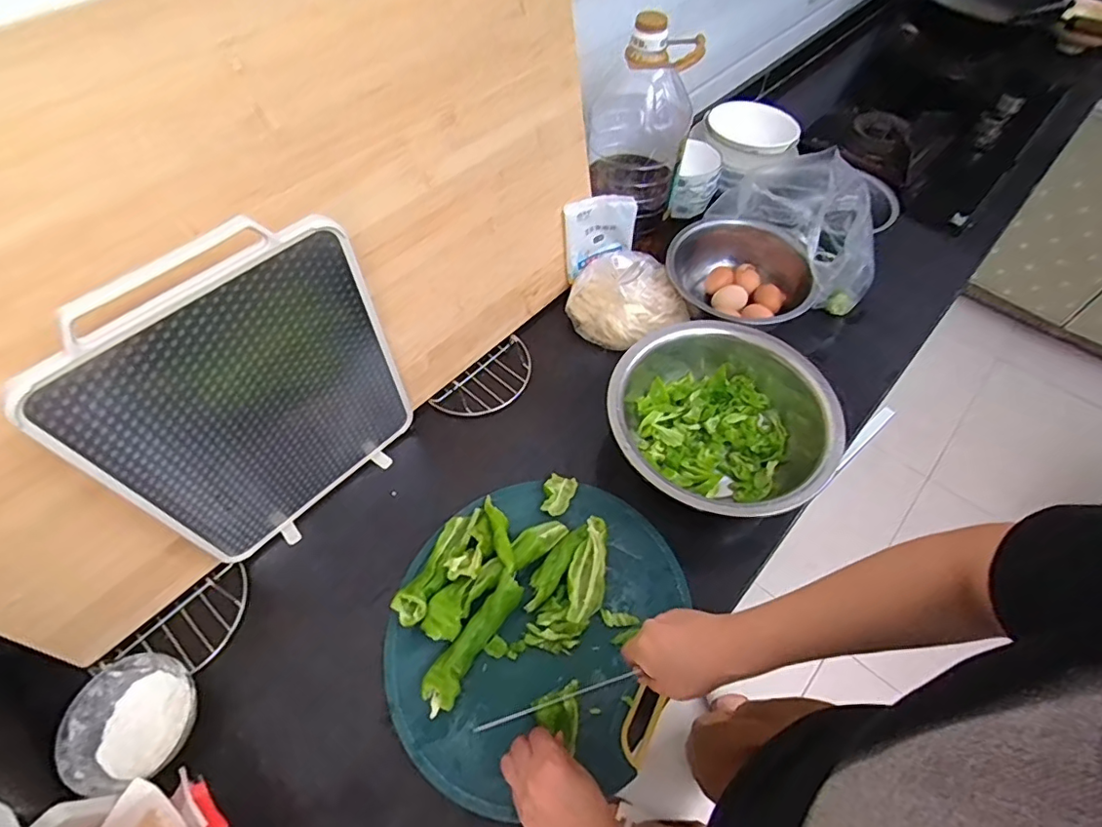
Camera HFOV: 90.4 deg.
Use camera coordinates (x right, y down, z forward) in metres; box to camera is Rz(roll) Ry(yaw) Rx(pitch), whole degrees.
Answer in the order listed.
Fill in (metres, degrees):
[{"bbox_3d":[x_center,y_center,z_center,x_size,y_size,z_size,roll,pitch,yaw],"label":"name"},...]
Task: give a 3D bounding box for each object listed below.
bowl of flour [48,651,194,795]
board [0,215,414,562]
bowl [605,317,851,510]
[{"bbox_3d":[-0.420,0.315,0.561,0.118,0.054,0.118,0,57,0],"label":"bowl of flour"},{"bbox_3d":[-0.293,-0.005,0.576,0.022,0.387,0.285,35,63,21],"label":"board"},{"bbox_3d":[0.229,0.014,0.752,0.287,0.153,0.304,0,57,0],"label":"bowl"}]

